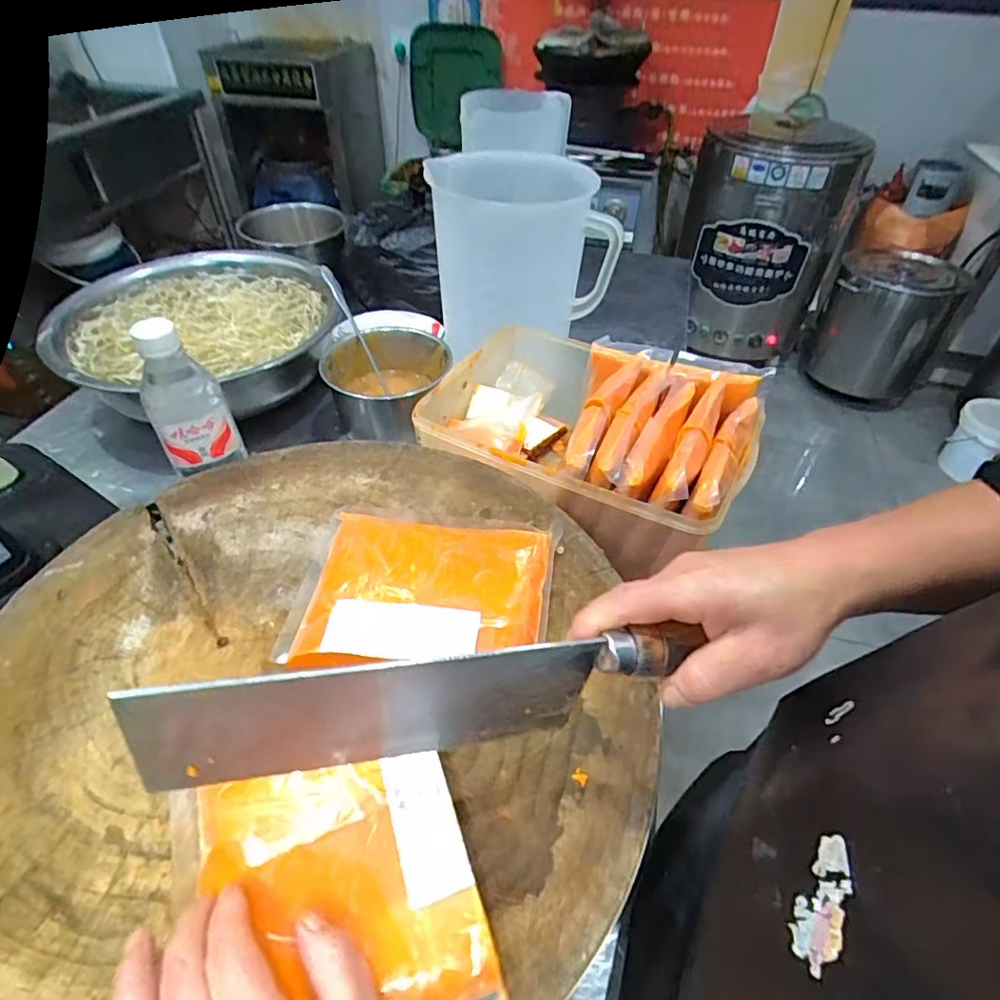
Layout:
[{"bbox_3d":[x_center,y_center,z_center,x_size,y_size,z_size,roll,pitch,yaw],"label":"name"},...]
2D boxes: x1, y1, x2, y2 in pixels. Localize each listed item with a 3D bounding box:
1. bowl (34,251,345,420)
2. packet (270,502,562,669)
[{"bbox_3d":[-0.384,-0.219,0.746,0.329,0.091,0.305,1,46,-1],"label":"bowl"},{"bbox_3d":[-0.057,0.062,0.422,0.185,0.030,0.151,8,46,6],"label":"packet"}]

